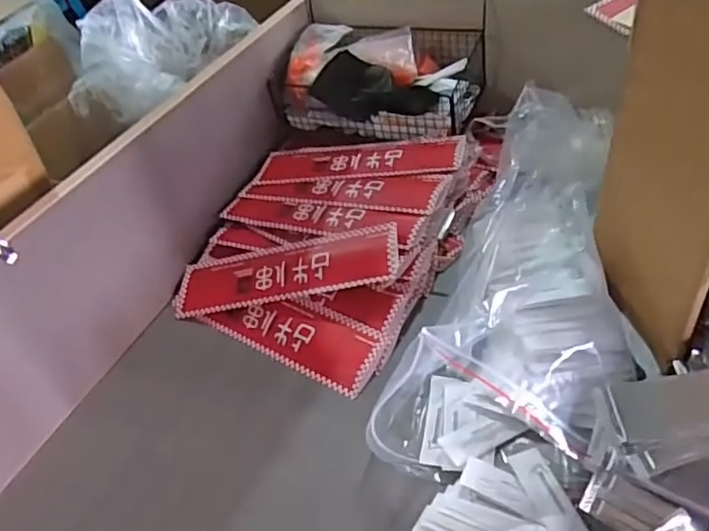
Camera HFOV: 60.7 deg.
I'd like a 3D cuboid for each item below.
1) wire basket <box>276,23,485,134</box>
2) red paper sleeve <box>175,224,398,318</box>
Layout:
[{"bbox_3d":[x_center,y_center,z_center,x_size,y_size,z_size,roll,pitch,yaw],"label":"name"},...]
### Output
[{"bbox_3d":[0.031,-0.263,0.847,0.270,0.100,0.155,11,48,23],"label":"wire basket"},{"bbox_3d":[-0.083,0.008,0.691,0.277,0.018,0.073,-11,55,21],"label":"red paper sleeve"}]

